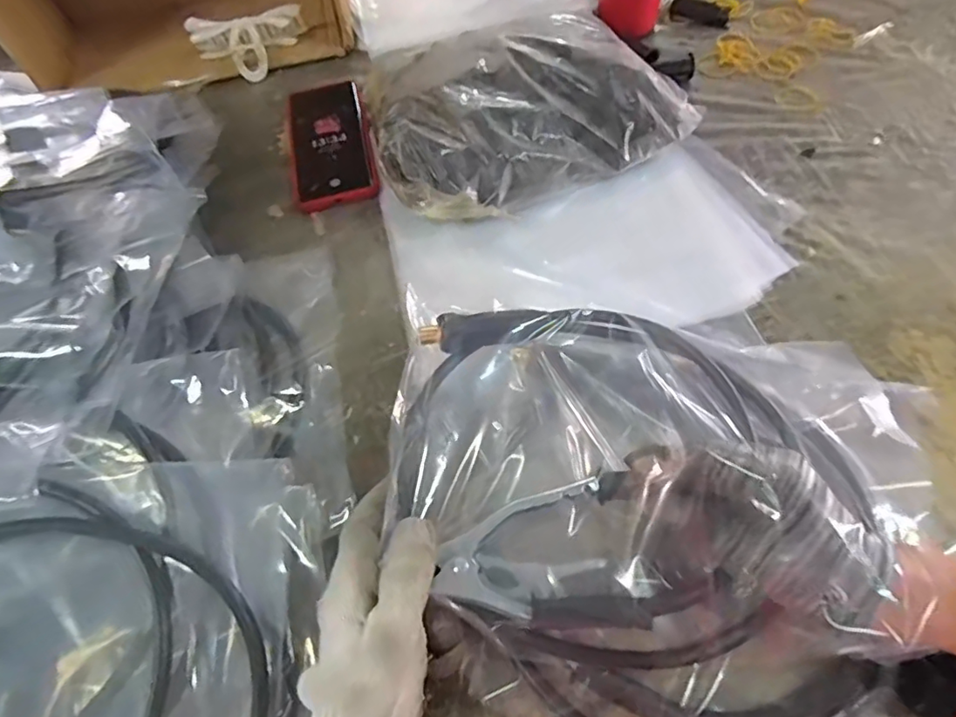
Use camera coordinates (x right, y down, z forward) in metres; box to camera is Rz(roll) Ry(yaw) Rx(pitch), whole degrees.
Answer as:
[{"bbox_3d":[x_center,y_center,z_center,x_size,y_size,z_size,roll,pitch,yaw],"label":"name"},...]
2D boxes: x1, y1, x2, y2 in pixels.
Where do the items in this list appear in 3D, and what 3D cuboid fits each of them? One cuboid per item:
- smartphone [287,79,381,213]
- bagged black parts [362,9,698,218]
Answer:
[{"bbox_3d":[-0.146,-0.216,0.543,0.077,0.017,0.167,-14,61,-4],"label":"smartphone"},{"bbox_3d":[0.030,-0.232,0.500,0.257,0.075,0.206,-24,62,-9],"label":"bagged black parts"}]

